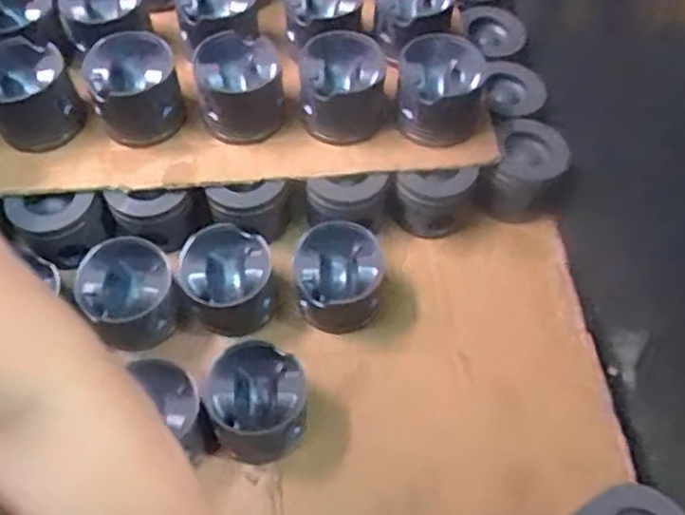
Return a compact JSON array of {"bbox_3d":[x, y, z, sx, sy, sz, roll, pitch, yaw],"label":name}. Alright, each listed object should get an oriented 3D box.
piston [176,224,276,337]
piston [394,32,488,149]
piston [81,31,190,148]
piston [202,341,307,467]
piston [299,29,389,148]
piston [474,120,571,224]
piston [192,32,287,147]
[{"bbox_3d":[-0.116,0.023,0.690,0.089,0.070,0.091,1,57,-1],"label":"piston"},{"bbox_3d":[0.100,-0.170,0.711,0.089,0.072,0.094,7,57,3],"label":"piston"},{"bbox_3d":[-0.212,-0.172,0.705,0.092,0.063,0.092,-11,58,-9],"label":"piston"},{"bbox_3d":[-0.077,0.131,0.621,0.086,0.066,0.092,1,57,-1],"label":"piston"},{"bbox_3d":[-0.001,-0.177,0.721,0.090,0.070,0.097,1,57,-1],"label":"piston"},{"bbox_3d":[0.198,-0.092,0.748,0.085,0.065,0.096,17,58,9],"label":"piston"},{"bbox_3d":[-0.108,-0.179,0.726,0.085,0.070,0.097,-11,58,-9],"label":"piston"}]

